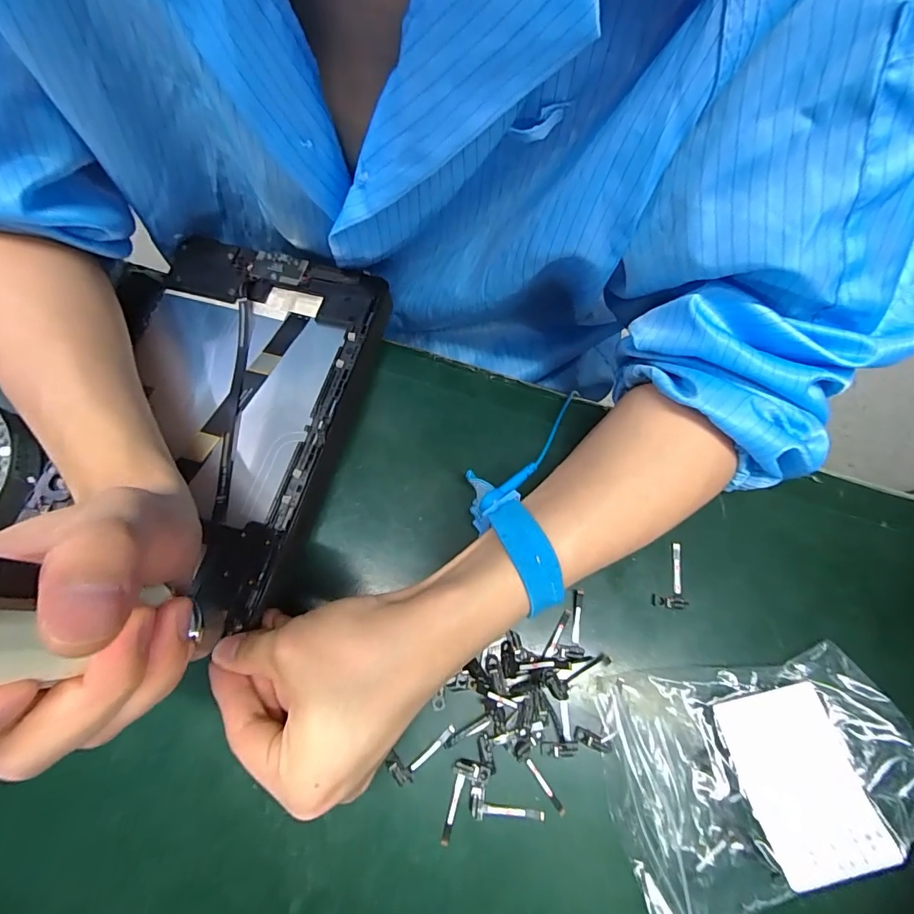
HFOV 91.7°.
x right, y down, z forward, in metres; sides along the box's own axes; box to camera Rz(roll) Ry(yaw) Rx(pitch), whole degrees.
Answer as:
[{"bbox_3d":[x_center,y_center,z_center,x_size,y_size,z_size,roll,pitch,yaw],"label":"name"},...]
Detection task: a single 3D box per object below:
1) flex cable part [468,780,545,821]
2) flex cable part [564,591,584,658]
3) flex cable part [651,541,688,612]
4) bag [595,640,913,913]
[{"bbox_3d":[0.024,0.169,0.216,0.037,0.004,0.016,5,70,5],"label":"flex cable part"},{"bbox_3d":[0.067,0.091,0.243,0.010,0.004,0.035,12,71,7],"label":"flex cable part"},{"bbox_3d":[0.120,0.067,0.252,0.018,0.004,0.037,4,70,5],"label":"flex cable part"},{"bbox_3d":[0.141,0.144,0.211,0.137,0.021,0.092,-15,70,-2],"label":"bag"}]

